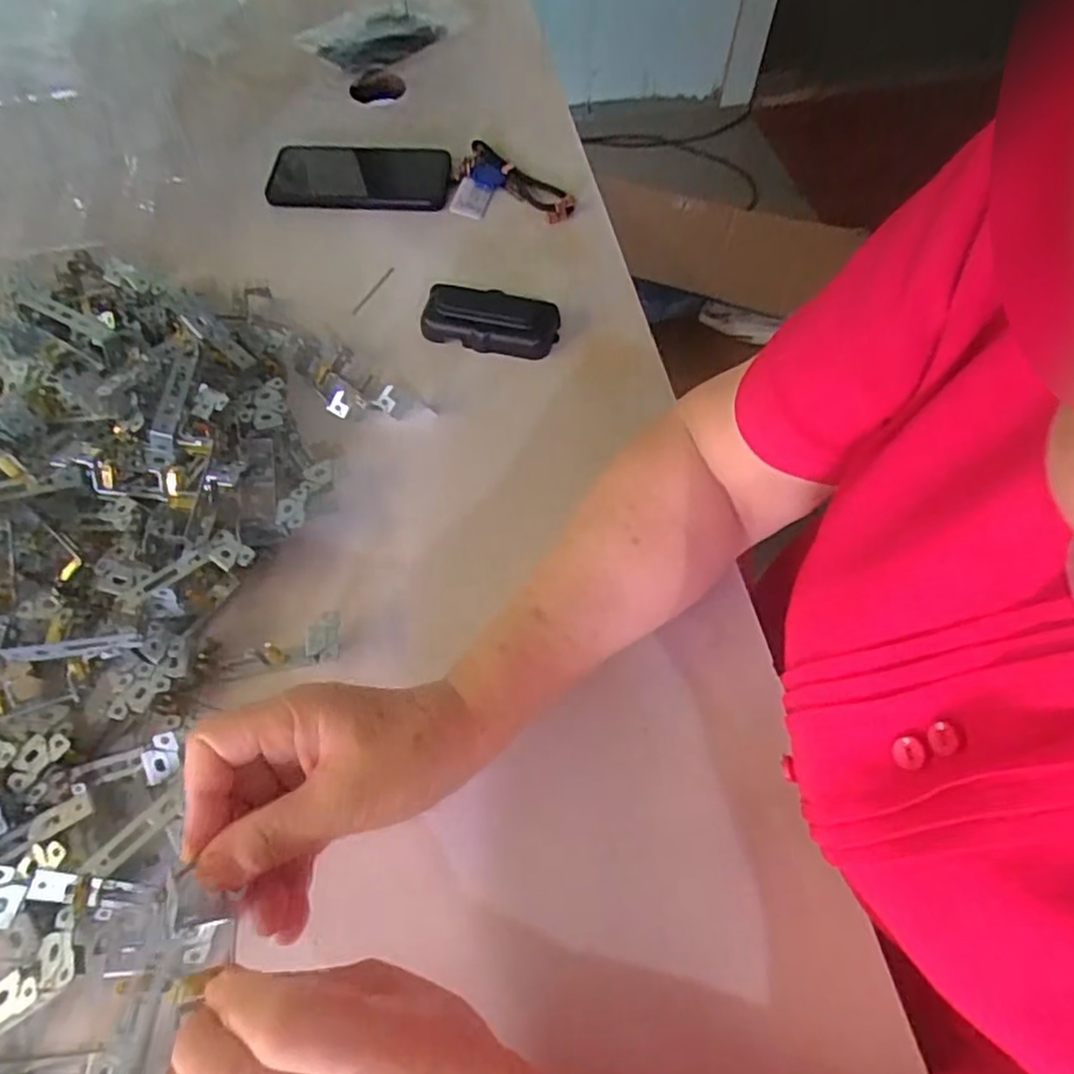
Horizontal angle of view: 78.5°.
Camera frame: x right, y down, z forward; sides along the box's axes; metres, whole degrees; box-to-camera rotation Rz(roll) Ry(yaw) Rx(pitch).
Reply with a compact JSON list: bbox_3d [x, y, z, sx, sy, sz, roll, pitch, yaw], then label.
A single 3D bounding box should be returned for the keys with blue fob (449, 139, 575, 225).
[{"bbox_3d":[-0.033,-0.319,0.606,0.123,0.014,0.078,39,68,18],"label":"keys with blue fob"}]

